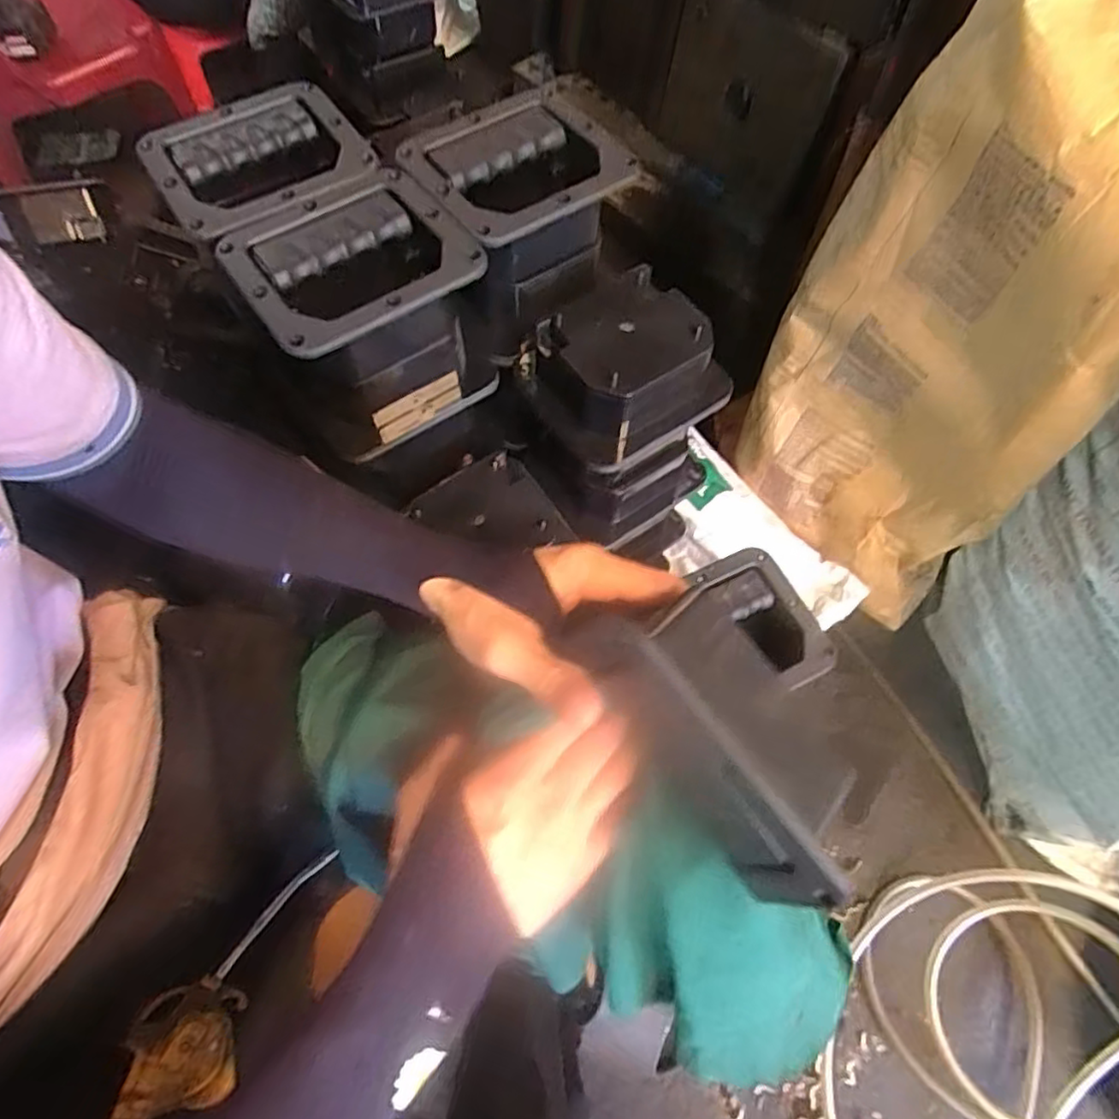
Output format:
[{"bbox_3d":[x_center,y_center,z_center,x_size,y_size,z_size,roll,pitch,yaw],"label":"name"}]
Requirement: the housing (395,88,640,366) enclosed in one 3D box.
[{"bbox_3d":[-0.031,-0.277,0.542,0.146,0.119,0.146,-34,68,-16],"label":"housing"}]

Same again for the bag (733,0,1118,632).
[{"bbox_3d":[0.393,-0.218,0.677,0.169,0.573,0.330,-34,68,-16],"label":"bag"}]

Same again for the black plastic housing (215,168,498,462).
[{"bbox_3d":[-0.142,-0.182,0.500,0.152,0.129,0.147,-33,68,-16],"label":"black plastic housing"}]

